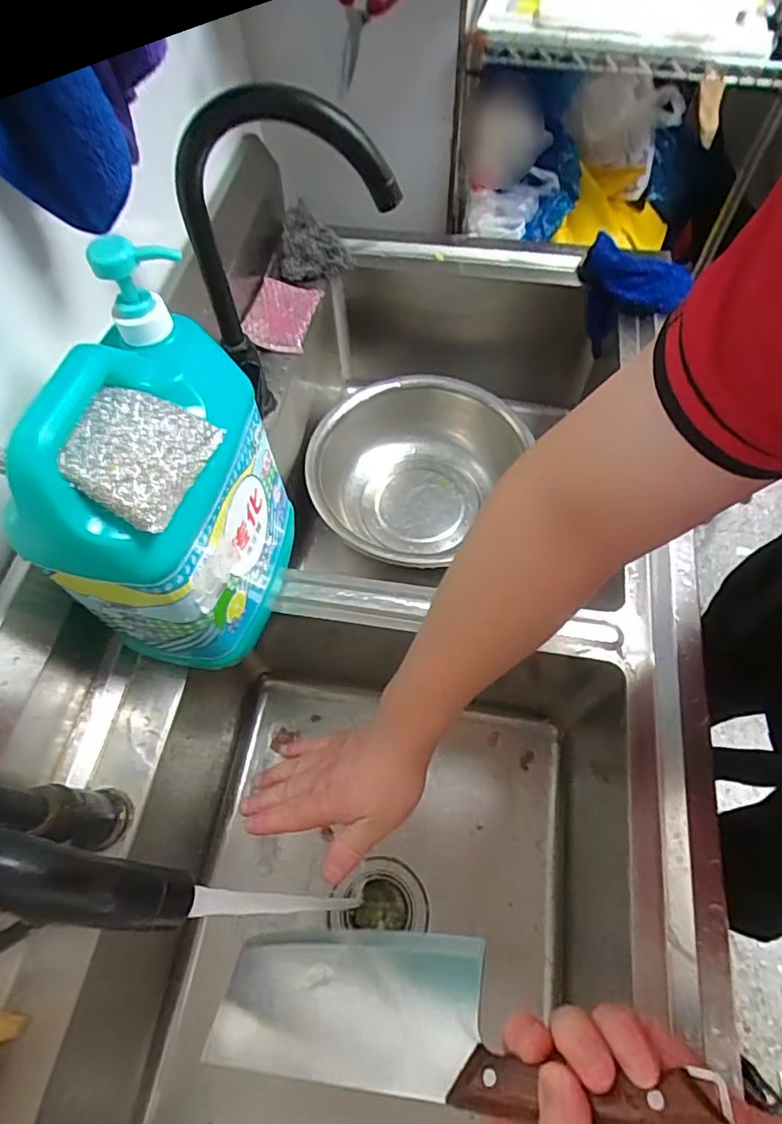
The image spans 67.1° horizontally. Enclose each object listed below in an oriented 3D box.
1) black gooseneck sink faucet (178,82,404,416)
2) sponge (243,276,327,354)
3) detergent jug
[{"bbox_3d":[-0.087,-0.267,0.561,0.190,0.311,0.031,2,61,2],"label":"black gooseneck sink faucet"},{"bbox_3d":[-0.146,-0.340,0.799,0.084,0.027,0.130,8,62,6],"label":"sponge"},{"bbox_3d":[-0.161,-0.043,0.470,0.103,0.286,0.183,9,62,6],"label":"detergent jug"}]

